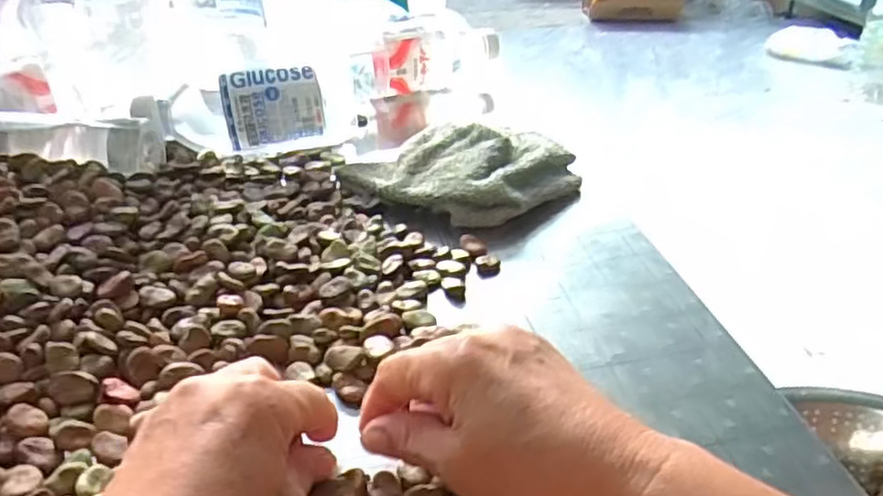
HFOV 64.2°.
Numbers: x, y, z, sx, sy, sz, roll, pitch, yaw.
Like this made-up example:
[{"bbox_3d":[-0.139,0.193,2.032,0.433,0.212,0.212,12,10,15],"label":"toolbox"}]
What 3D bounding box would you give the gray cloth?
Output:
[{"bbox_3d":[0.013,-0.061,0.528,0.174,0.038,0.111,10,36,13],"label":"gray cloth"}]

